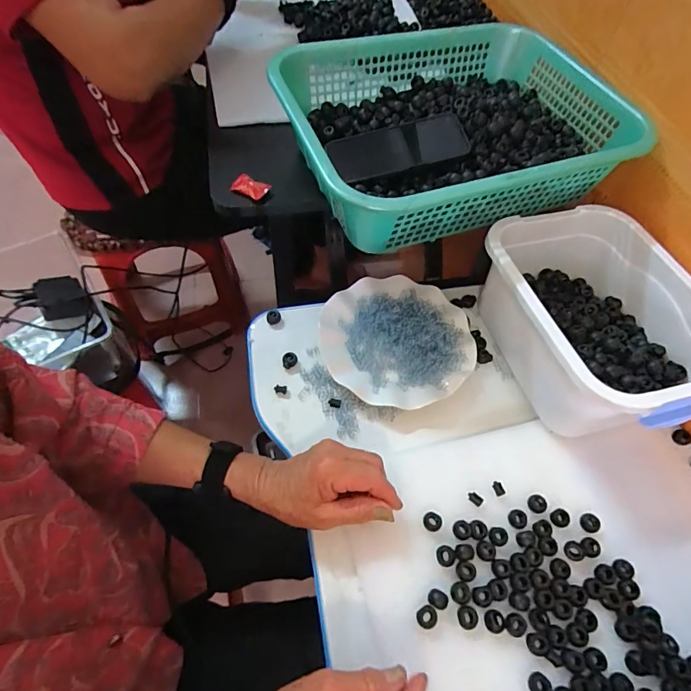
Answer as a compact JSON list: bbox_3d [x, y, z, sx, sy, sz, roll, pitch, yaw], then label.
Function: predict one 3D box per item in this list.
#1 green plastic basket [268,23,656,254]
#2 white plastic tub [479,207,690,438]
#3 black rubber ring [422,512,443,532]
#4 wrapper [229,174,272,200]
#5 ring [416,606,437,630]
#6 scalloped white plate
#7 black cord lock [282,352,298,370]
[{"bbox_3d":[0.128,-0.264,0.518,0.390,0.090,0.291,-17,61,-14],"label":"green plastic basket"},{"bbox_3d":[0.269,-0.026,0.482,0.188,0.111,0.250,-11,58,-10],"label":"white plastic tub"},{"bbox_3d":[0.084,0.170,0.414,0.017,0.006,0.018,-1,60,1],"label":"black rubber ring"},{"bbox_3d":[-0.115,-0.191,0.520,0.042,0.014,0.024,25,60,12],"label":"wrapper"},{"bbox_3d":[0.071,0.236,0.374,0.016,0.007,0.018,39,68,21],"label":"ring"},{"bbox_3d":[0.062,-0.009,0.523,0.174,0.013,0.177,-1,60,1],"label":"scalloped white plate"},{"bbox_3d":[-0.066,0.018,0.509,0.018,0.013,0.014,-24,62,-11],"label":"black cord lock"}]

